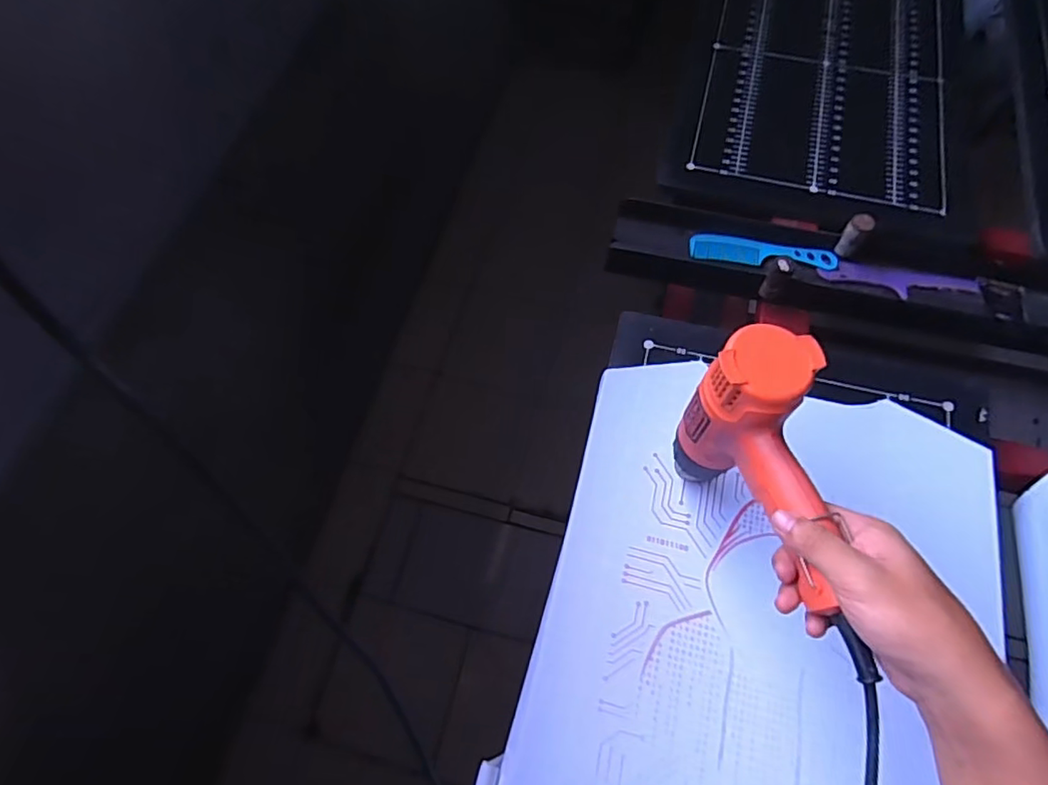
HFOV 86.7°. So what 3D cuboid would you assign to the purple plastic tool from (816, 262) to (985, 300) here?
[{"bbox_3d":[0.440,-0.128,0.657,0.172,0.018,0.041,8,66,5],"label":"purple plastic tool"}]

